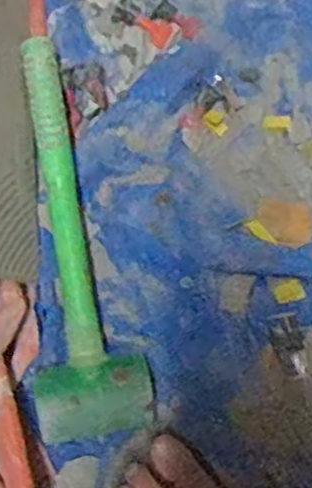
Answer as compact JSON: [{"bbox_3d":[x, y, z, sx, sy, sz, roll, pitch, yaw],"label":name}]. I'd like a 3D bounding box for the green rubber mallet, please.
[{"bbox_3d":[-0.088,-0.007,0.600,0.093,0.059,0.350,-15,78,-3],"label":"green rubber mallet"}]

